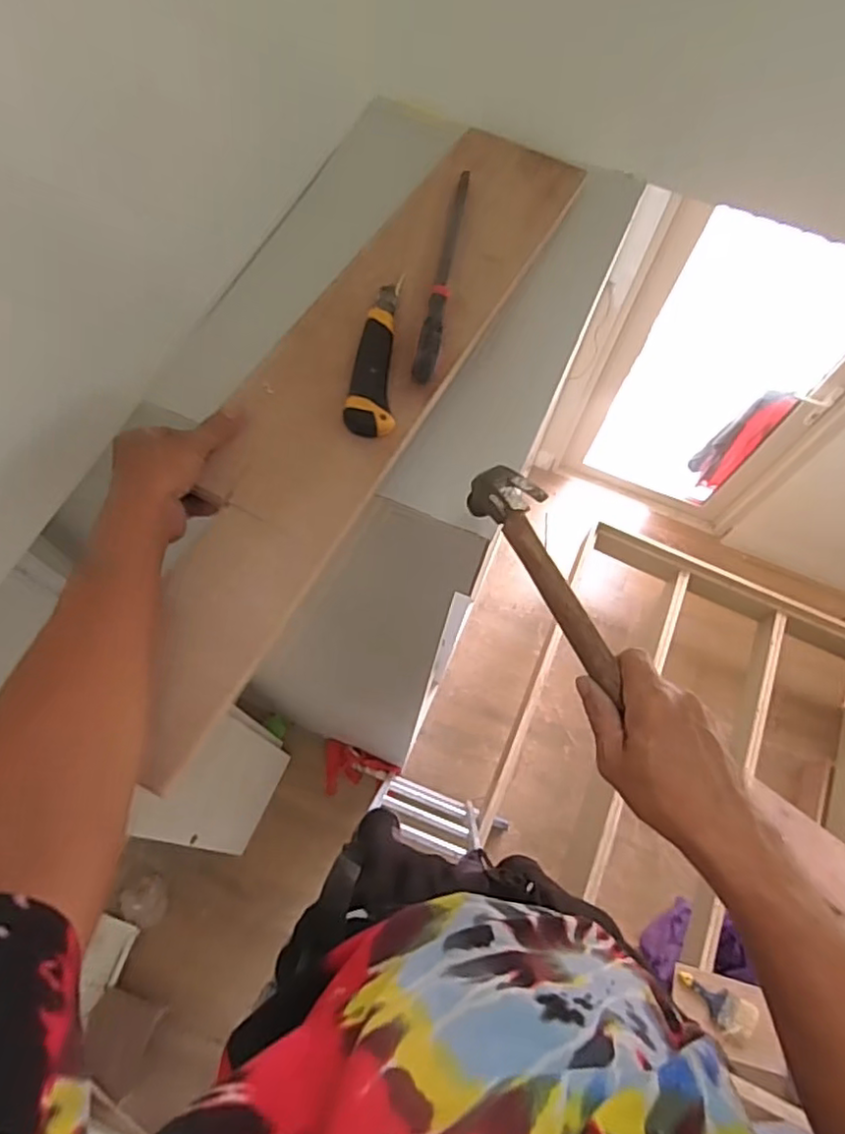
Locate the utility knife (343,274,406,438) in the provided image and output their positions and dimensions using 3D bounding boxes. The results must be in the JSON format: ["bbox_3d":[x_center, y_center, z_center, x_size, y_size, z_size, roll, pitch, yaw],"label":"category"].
[{"bbox_3d":[-0.038,-0.192,0.556,0.040,0.020,0.179,7,67,0],"label":"utility knife"}]

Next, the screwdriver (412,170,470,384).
[{"bbox_3d":[0.025,-0.292,0.604,0.021,0.023,0.287,11,62,1],"label":"screwdriver"}]

